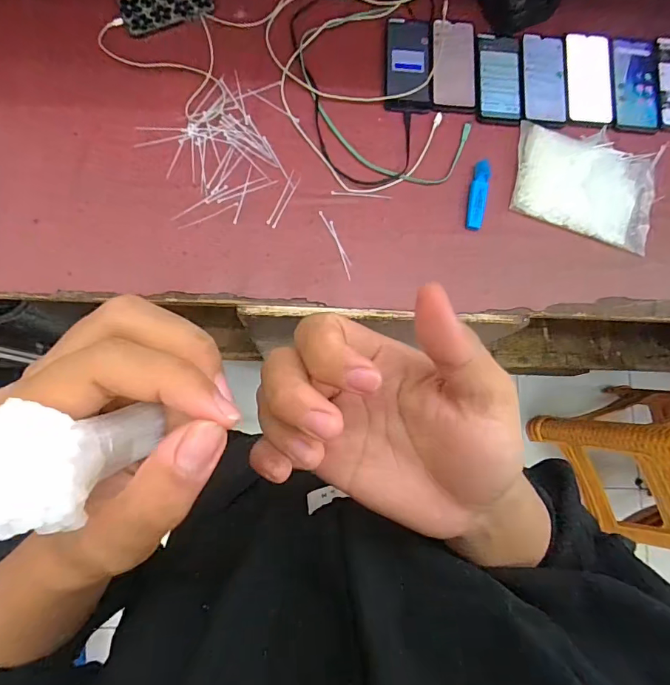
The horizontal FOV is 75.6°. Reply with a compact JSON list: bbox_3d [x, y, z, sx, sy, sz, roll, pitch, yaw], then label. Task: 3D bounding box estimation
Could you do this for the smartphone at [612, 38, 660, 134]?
[{"bbox_3d":[0.511,-0.436,0.727,0.083,0.006,0.177,5,82,-4],"label":"smartphone"}]

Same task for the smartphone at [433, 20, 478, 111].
[{"bbox_3d":[0.196,-0.455,0.707,0.075,0.007,0.163,2,83,-4],"label":"smartphone"}]

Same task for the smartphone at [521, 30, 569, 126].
[{"bbox_3d":[0.351,-0.439,0.720,0.077,0.010,0.180,3,77,-5],"label":"smartphone"}]

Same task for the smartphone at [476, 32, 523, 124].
[{"bbox_3d":[0.273,-0.440,0.715,0.074,0.015,0.171,3,83,-4],"label":"smartphone"}]

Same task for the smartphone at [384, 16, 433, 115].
[{"bbox_3d":[0.120,-0.452,0.705,0.073,0.007,0.162,3,83,-4],"label":"smartphone"}]

